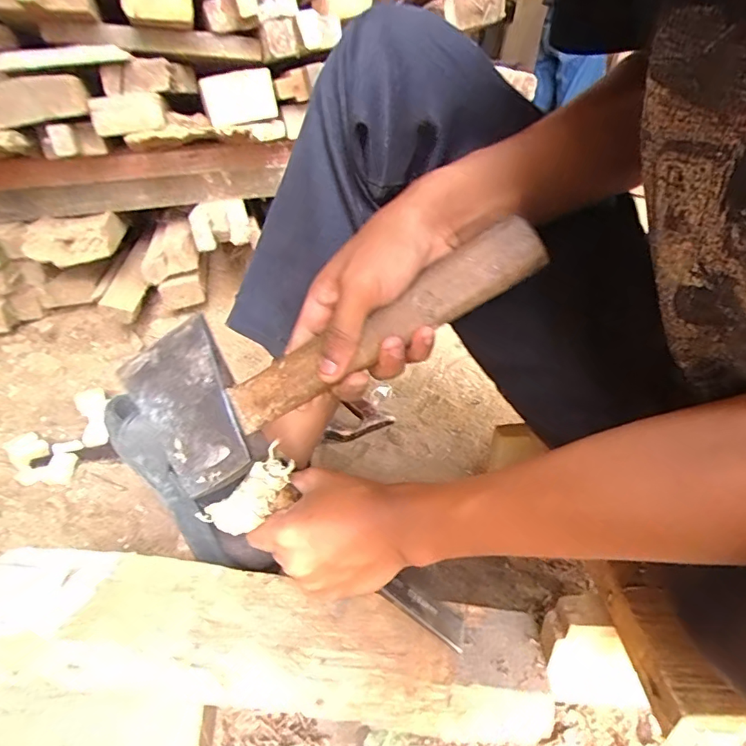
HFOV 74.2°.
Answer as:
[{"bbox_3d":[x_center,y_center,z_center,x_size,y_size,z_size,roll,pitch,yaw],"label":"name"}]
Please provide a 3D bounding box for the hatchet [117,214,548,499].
[{"bbox_3d":[-0.032,-0.028,0.323,0.260,0.122,0.048,-39,-11,7],"label":"hatchet"}]

